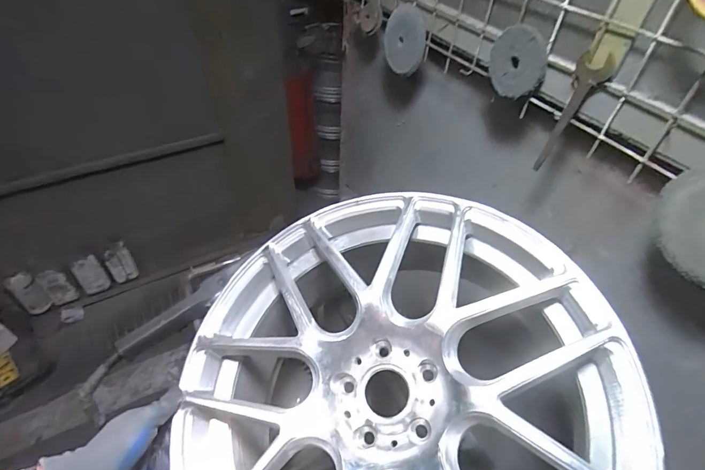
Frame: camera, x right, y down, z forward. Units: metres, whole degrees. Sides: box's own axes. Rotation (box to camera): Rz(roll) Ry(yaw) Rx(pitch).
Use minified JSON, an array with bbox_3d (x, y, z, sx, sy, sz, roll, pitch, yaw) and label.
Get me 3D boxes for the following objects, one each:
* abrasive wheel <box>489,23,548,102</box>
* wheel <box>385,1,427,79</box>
[{"bbox_3d":[0.214,-0.223,0.509,0.014,0.089,0.084,-17,82,-22],"label":"abrasive wheel"},{"bbox_3d":[0.091,-0.341,0.683,0.014,0.094,0.105,-13,76,-40],"label":"wheel"}]

